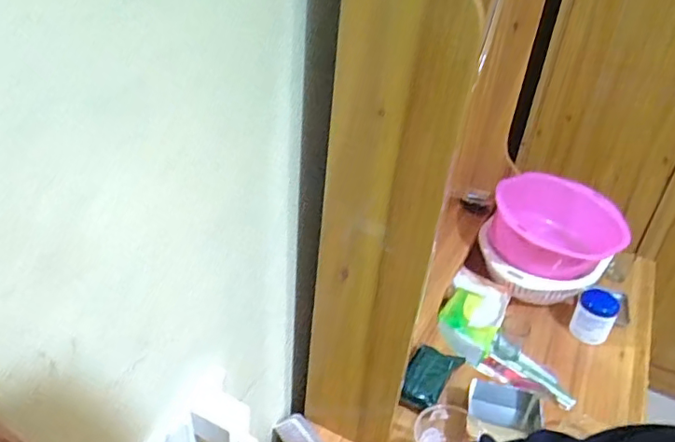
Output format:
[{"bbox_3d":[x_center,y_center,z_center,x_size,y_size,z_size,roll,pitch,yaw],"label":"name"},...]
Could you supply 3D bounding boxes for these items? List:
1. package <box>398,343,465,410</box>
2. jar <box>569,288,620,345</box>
[{"bbox_3d":[0.138,0.232,0.835,0.060,0.034,0.114,24,38,26],"label":"package"},{"bbox_3d":[0.508,0.186,1.093,0.074,0.084,0.073,4,34,-2],"label":"jar"}]

